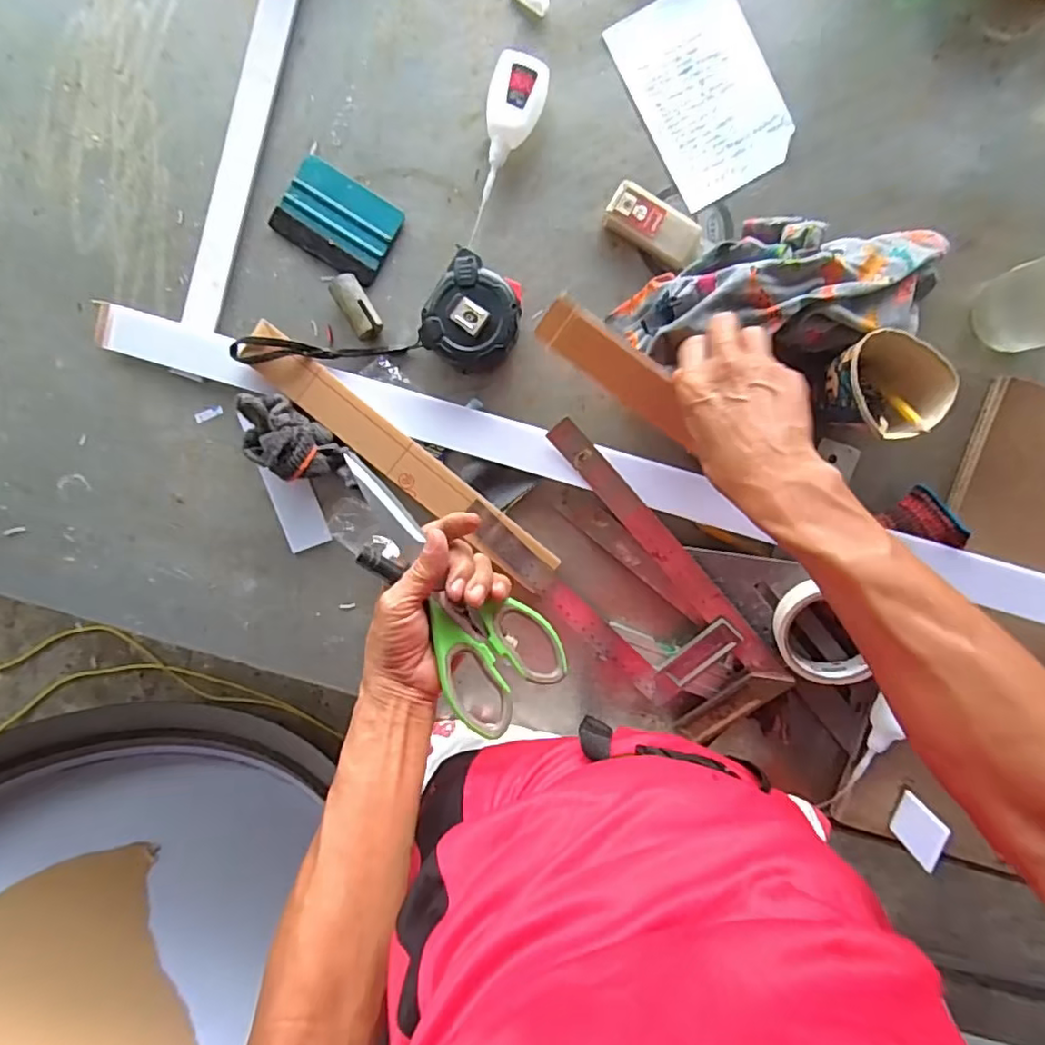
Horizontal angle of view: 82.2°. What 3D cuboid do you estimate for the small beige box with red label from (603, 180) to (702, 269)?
[{"bbox_3d":[0.111,-0.250,0.508,0.081,0.020,0.039,30,95,-1],"label":"small beige box with red label"}]

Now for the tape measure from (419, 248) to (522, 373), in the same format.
[{"bbox_3d":[-0.039,-0.173,0.505,0.085,0.043,0.090,31,95,-1],"label":"tape measure"}]

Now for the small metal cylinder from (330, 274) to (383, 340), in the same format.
[{"bbox_3d":[-0.141,-0.184,0.513,0.025,0.021,0.052,-31,94,4],"label":"small metal cylinder"}]

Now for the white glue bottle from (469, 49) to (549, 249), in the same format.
[{"bbox_3d":[-0.012,-0.309,0.500,0.044,0.030,0.139,12,95,0],"label":"white glue bottle"}]

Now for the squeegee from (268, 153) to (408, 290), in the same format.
[{"bbox_3d":[-0.159,-0.260,0.515,0.098,0.007,0.071,31,95,-1],"label":"squeegee"}]

